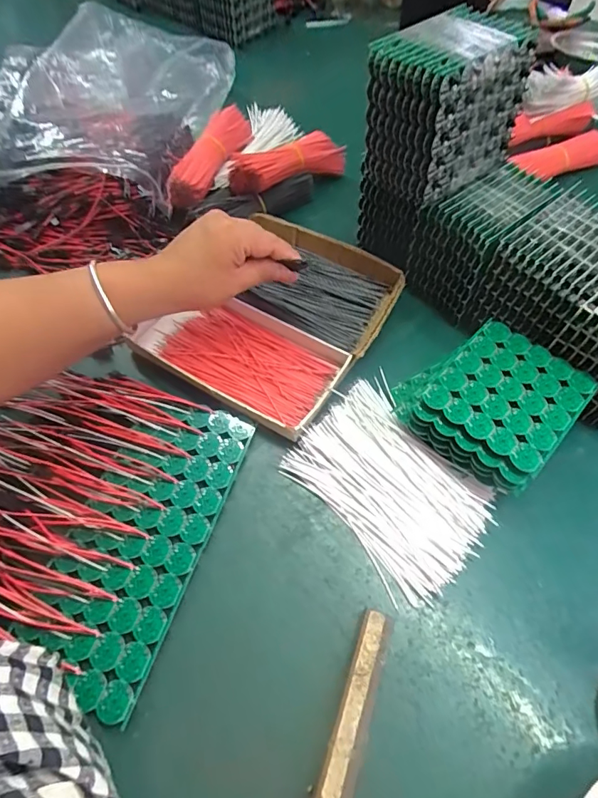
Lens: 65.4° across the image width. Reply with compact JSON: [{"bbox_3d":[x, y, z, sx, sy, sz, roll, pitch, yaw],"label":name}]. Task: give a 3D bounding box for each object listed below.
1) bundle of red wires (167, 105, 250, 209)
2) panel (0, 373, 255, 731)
[{"bbox_3d":[-0.095,-0.283,0.524,0.048,0.032,0.148,11,58,6],"label":"bundle of red wires"},{"bbox_3d":[-0.171,0.071,0.343,0.221,0.018,0.206,16,58,9],"label":"panel"}]

